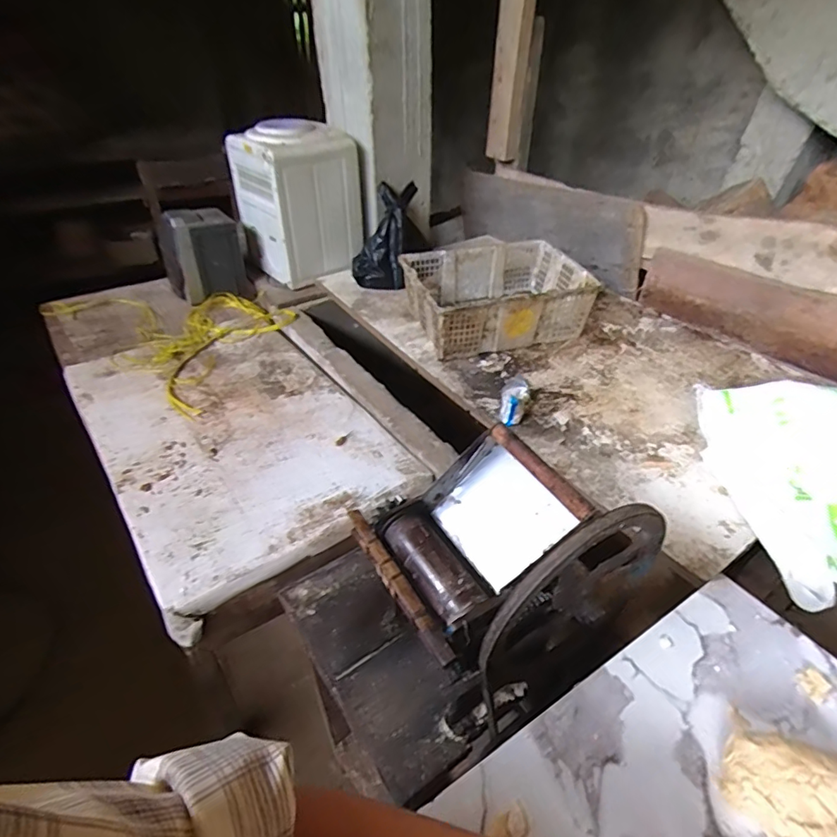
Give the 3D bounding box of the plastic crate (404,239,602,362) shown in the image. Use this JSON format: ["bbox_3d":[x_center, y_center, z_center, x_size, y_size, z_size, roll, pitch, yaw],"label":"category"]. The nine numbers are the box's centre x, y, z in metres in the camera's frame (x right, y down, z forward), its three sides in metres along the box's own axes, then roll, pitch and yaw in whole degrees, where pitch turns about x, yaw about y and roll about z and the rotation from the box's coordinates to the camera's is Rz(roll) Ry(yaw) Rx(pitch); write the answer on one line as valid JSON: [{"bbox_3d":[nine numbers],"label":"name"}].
[{"bbox_3d":[0.219,-0.345,1.442,0.479,0.170,0.336,-11,41,-13],"label":"plastic crate"}]

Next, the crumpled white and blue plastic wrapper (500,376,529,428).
[{"bbox_3d":[0.221,-0.040,1.156,0.055,0.058,0.143,8,40,10],"label":"crumpled white and blue plastic wrapper"}]

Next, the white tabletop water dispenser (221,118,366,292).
[{"bbox_3d":[-0.391,-0.716,1.672,0.313,0.433,0.306,-25,46,-27],"label":"white tabletop water dispenser"}]

